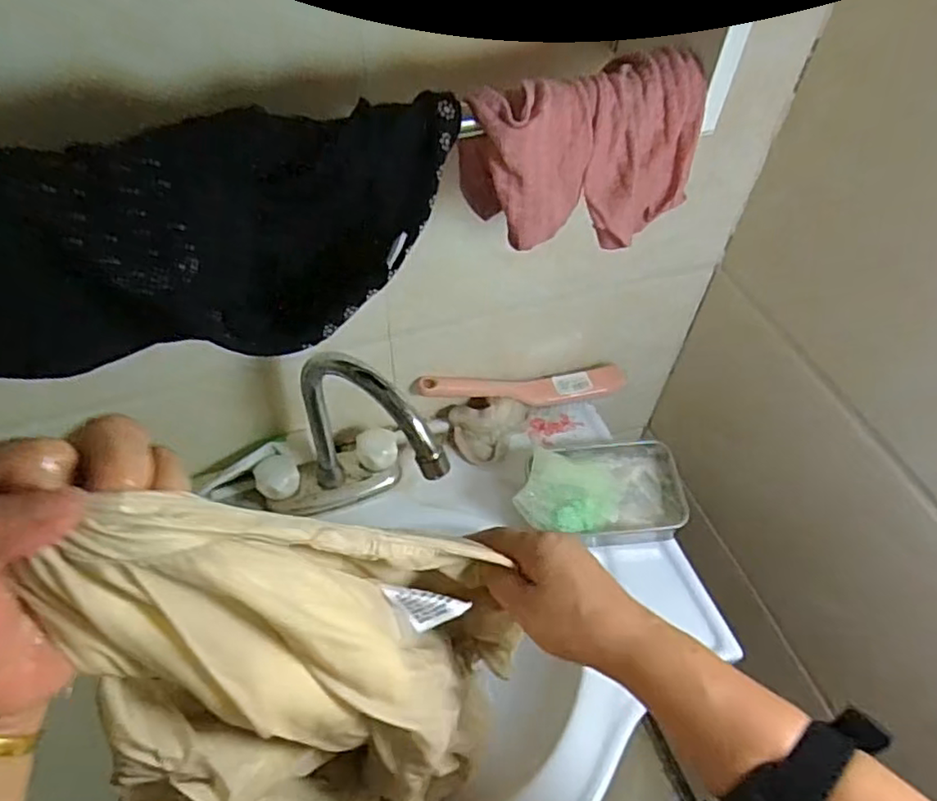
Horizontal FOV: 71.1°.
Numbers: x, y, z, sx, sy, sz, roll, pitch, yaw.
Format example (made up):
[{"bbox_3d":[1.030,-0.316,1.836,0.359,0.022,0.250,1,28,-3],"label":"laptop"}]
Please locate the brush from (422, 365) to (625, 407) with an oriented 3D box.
[{"bbox_3d":[0.061,-0.018,0.702,0.225,0.040,0.035,-7,53,-7],"label":"brush"}]

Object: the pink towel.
[{"bbox_3d":[0.068,-0.144,0.391,0.134,0.093,0.048,-15,55,-14],"label":"pink towel"}]

